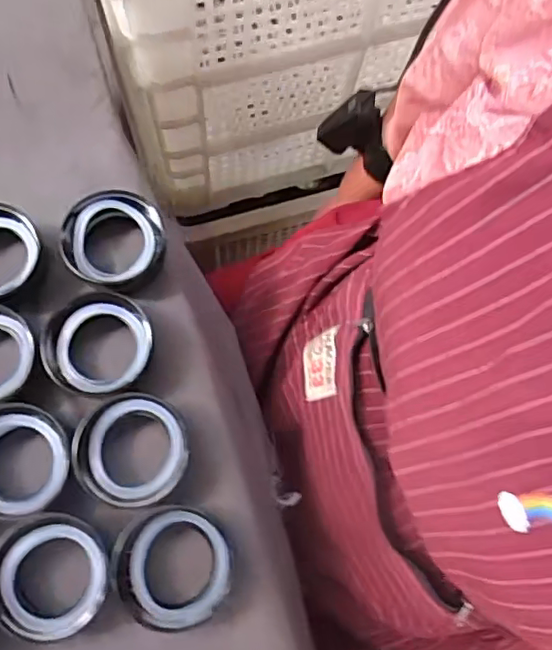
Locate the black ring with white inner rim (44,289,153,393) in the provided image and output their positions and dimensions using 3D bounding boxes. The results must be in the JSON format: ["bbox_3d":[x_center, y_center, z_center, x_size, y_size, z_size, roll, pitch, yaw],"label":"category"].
[{"bbox_3d":[-0.113,0.015,0.385,0.067,0.029,0.068,1,74,-2],"label":"black ring with white inner rim"}]

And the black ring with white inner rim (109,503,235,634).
[{"bbox_3d":[-0.062,0.144,0.354,0.069,0.026,0.066,1,74,-2],"label":"black ring with white inner rim"}]

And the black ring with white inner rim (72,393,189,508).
[{"bbox_3d":[-0.088,0.078,0.368,0.065,0.031,0.065,1,74,-2],"label":"black ring with white inner rim"}]

